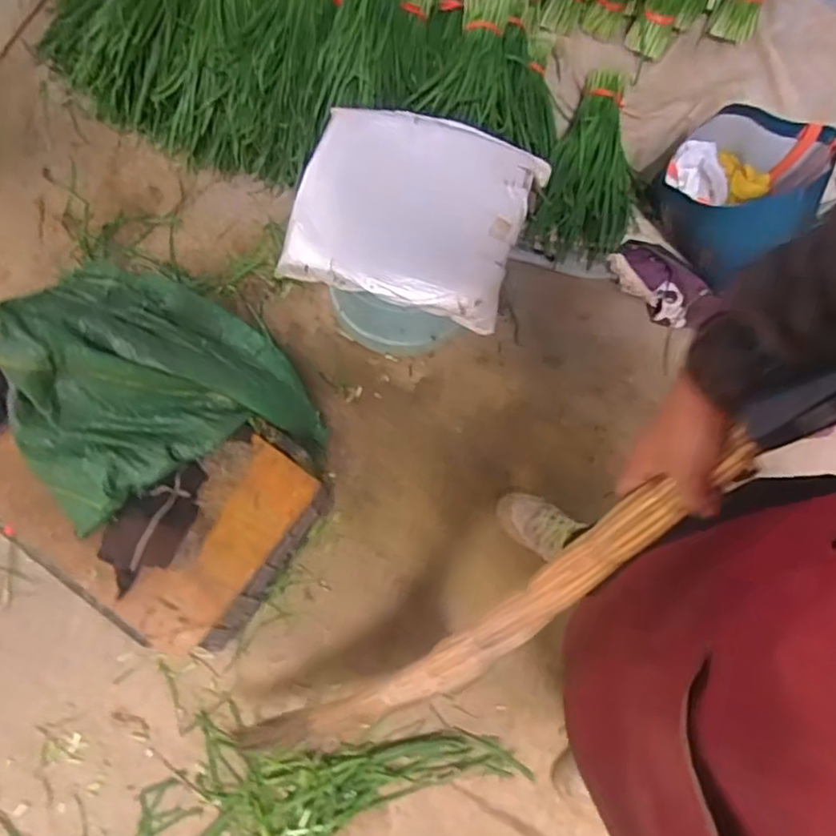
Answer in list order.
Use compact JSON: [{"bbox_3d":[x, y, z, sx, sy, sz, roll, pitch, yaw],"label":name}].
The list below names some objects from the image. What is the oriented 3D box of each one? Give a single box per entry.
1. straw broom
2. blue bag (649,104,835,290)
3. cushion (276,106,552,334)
[{"bbox_3d":[0.035,0.261,0.729,0.145,0.794,0.080,-15,66,-46],"label":"straw broom"},{"bbox_3d":[0.609,-0.410,1.235,0.292,0.213,0.273,22,73,6],"label":"blue bag"},{"bbox_3d":[-0.010,-0.347,1.068,0.366,0.065,0.326,16,71,5],"label":"cushion"}]

